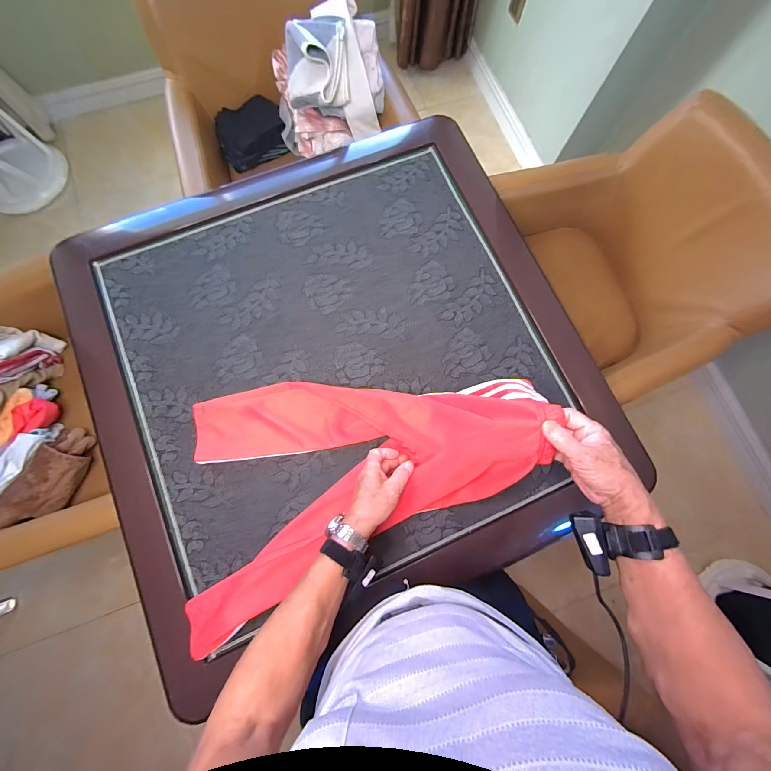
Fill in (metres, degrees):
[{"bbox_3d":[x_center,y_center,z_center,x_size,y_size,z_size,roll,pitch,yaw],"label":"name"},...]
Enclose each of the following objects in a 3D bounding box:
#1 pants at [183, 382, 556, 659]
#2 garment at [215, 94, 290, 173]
[{"bbox_3d":[-0.044,0.168,0.518,0.575,0.200,0.382,-6,82,-5],"label":"pants"},{"bbox_3d":[-0.427,-0.808,1.052,0.216,0.073,0.154,-28,81,-7],"label":"garment"}]

